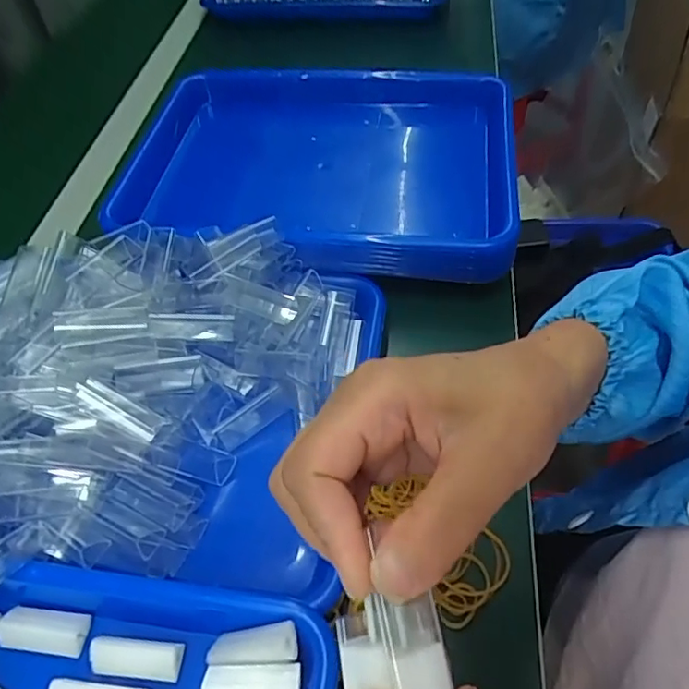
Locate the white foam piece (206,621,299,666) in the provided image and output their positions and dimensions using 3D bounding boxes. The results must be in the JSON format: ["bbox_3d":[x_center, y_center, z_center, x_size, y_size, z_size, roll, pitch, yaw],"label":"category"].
[{"bbox_3d":[-0.045,0.150,0.285,0.046,0.012,0.018,-13,51,13],"label":"white foam piece"}]

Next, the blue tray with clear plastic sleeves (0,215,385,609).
[{"bbox_3d":[-0.144,0.034,0.381,0.322,0.102,0.244,1,53,6],"label":"blue tray with clear plastic sleeves"}]

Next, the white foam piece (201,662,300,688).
[{"bbox_3d":[-0.044,0.165,0.273,0.045,0.020,0.020,-3,53,3],"label":"white foam piece"}]

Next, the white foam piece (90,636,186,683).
[{"bbox_3d":[-0.108,0.163,0.297,0.046,0.014,0.018,2,53,7],"label":"white foam piece"}]

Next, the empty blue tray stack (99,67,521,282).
[{"bbox_3d":[-0.017,-0.167,0.509,0.346,0.055,0.256,4,53,9],"label":"empty blue tray stack"}]

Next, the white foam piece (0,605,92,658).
[{"bbox_3d":[-0.163,0.154,0.308,0.046,0.012,0.021,3,53,8],"label":"white foam piece"}]

